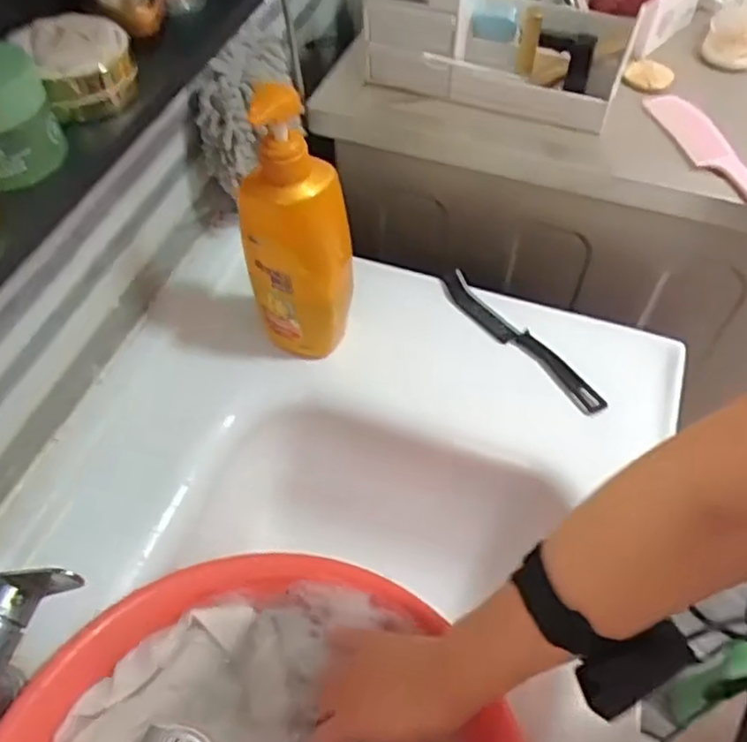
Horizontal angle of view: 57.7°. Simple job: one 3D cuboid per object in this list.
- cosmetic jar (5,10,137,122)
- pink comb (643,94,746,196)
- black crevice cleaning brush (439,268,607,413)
[{"bbox_3d":[-0.173,-0.183,0.407,0.058,0.037,0.057,0,53,0],"label":"cosmetic jar"},{"bbox_3d":[0.322,-0.202,0.637,0.047,0.010,0.204,-14,55,-10],"label":"pink comb"},{"bbox_3d":[0.142,-0.032,0.659,0.027,0.016,0.202,-35,61,-23],"label":"black crevice cleaning brush"}]

